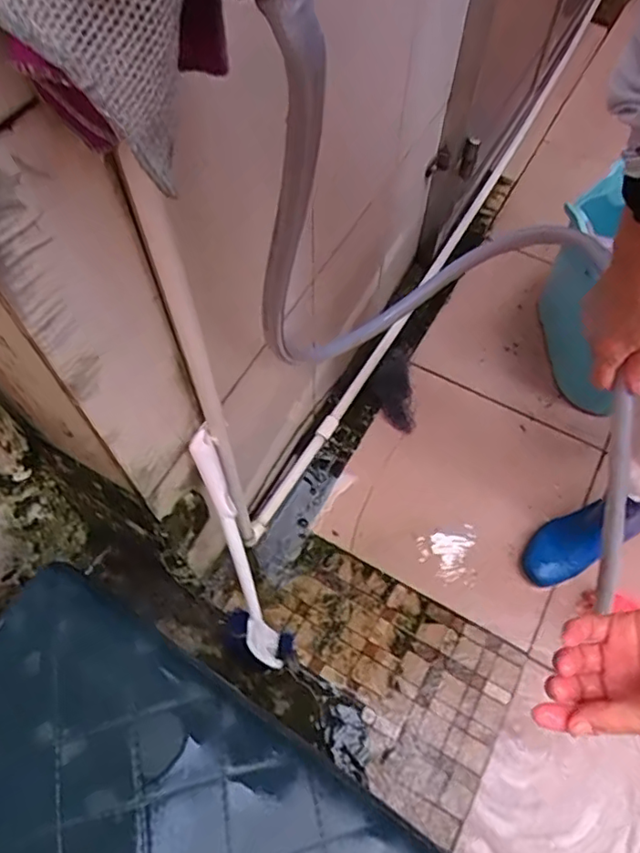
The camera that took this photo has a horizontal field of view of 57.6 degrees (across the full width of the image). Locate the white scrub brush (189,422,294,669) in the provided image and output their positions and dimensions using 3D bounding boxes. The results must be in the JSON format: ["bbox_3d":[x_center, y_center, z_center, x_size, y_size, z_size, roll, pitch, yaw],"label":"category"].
[{"bbox_3d":[-0.114,0.175,0.765,0.094,0.432,0.068,-9,37,-2],"label":"white scrub brush"}]

